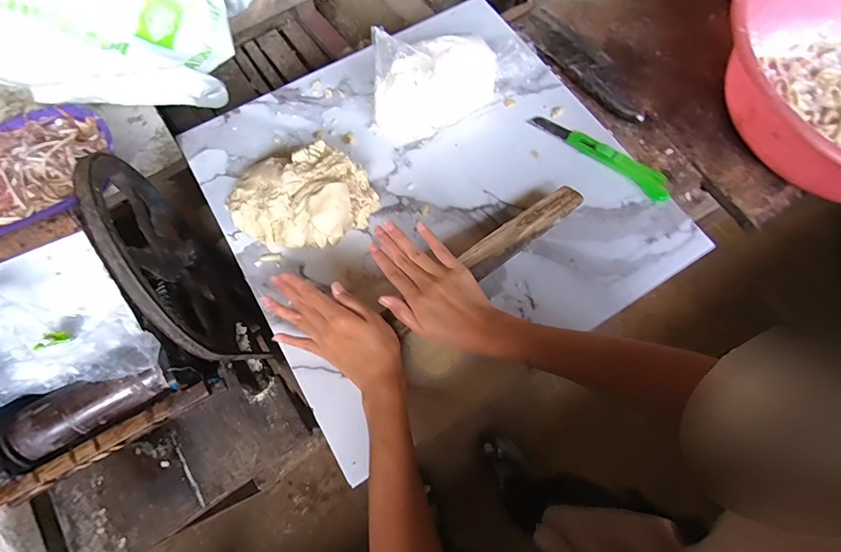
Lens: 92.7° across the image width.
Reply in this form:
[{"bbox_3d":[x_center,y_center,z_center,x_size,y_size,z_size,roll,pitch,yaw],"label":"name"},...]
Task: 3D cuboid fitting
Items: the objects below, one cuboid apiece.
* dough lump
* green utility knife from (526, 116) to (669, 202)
[{"bbox_3d":[-0.138,-0.092,0.469,0.163,0.068,0.118,-16,72,-8],"label":"dough lump"},{"bbox_3d":[0.233,-0.161,0.518,0.193,0.014,0.034,37,73,10],"label":"green utility knife"}]

